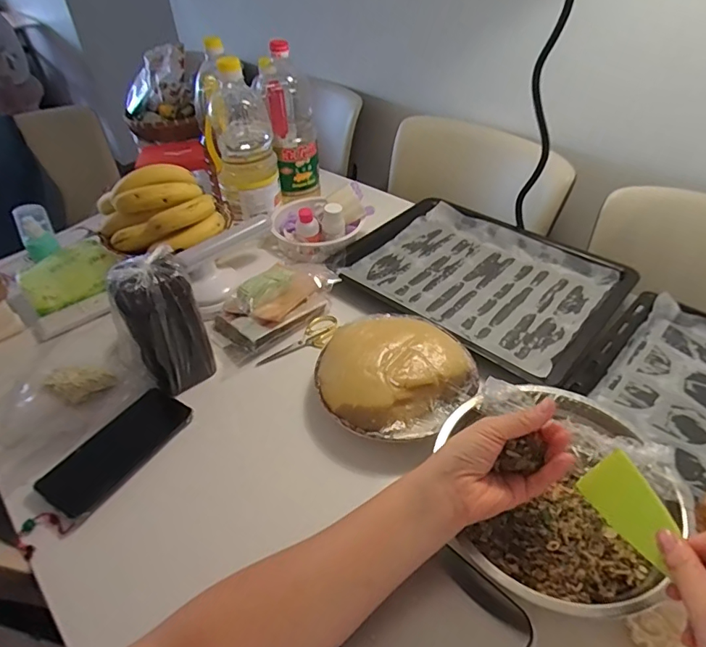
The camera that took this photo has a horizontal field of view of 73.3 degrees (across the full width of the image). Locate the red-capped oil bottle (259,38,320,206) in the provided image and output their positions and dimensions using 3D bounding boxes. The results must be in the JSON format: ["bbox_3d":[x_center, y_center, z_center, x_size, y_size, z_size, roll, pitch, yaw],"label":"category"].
[{"bbox_3d":[-0.122,-0.366,0.873,0.095,0.260,0.096,-2,43,2],"label":"red-capped oil bottle"}]

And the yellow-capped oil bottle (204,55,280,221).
[{"bbox_3d":[-0.187,-0.300,0.794,0.107,0.226,0.084,-10,42,-9],"label":"yellow-capped oil bottle"}]

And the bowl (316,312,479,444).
[{"bbox_3d":[0.051,0.066,0.583,0.179,0.064,0.173,-2,43,2],"label":"bowl"}]

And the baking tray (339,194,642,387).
[{"bbox_3d":[0.194,-0.072,0.749,0.387,0.034,0.317,31,53,32],"label":"baking tray"}]

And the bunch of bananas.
[{"bbox_3d":[-0.301,-0.183,0.744,0.194,0.101,0.128,-12,43,-12],"label":"bunch of bananas"}]

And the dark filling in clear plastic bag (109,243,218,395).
[{"bbox_3d":[-0.225,0.005,0.575,0.077,0.180,0.064,-25,47,-22],"label":"dark filling in clear plastic bag"}]

